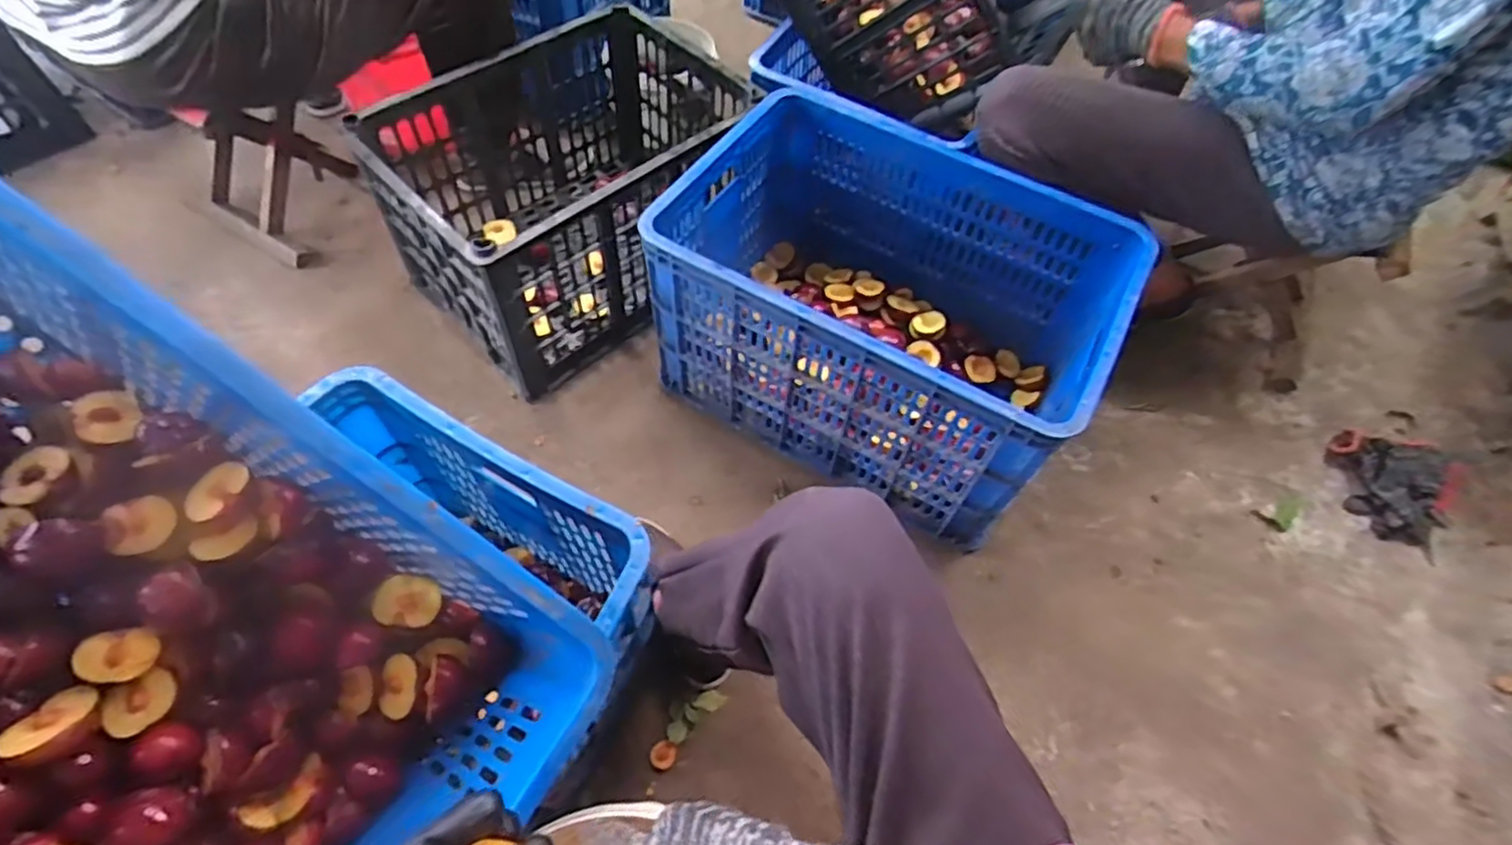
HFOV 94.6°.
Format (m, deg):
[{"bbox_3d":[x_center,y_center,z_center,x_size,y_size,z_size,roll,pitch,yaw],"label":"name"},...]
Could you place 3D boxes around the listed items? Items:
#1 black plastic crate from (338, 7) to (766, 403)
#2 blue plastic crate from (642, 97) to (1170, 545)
[{"bbox_3d":[-0.276,-0.354,1.068,0.358,0.278,0.486,42,64,19],"label":"black plastic crate"},{"bbox_3d":[0.171,-0.163,0.950,0.531,0.294,0.378,30,61,13],"label":"blue plastic crate"}]

